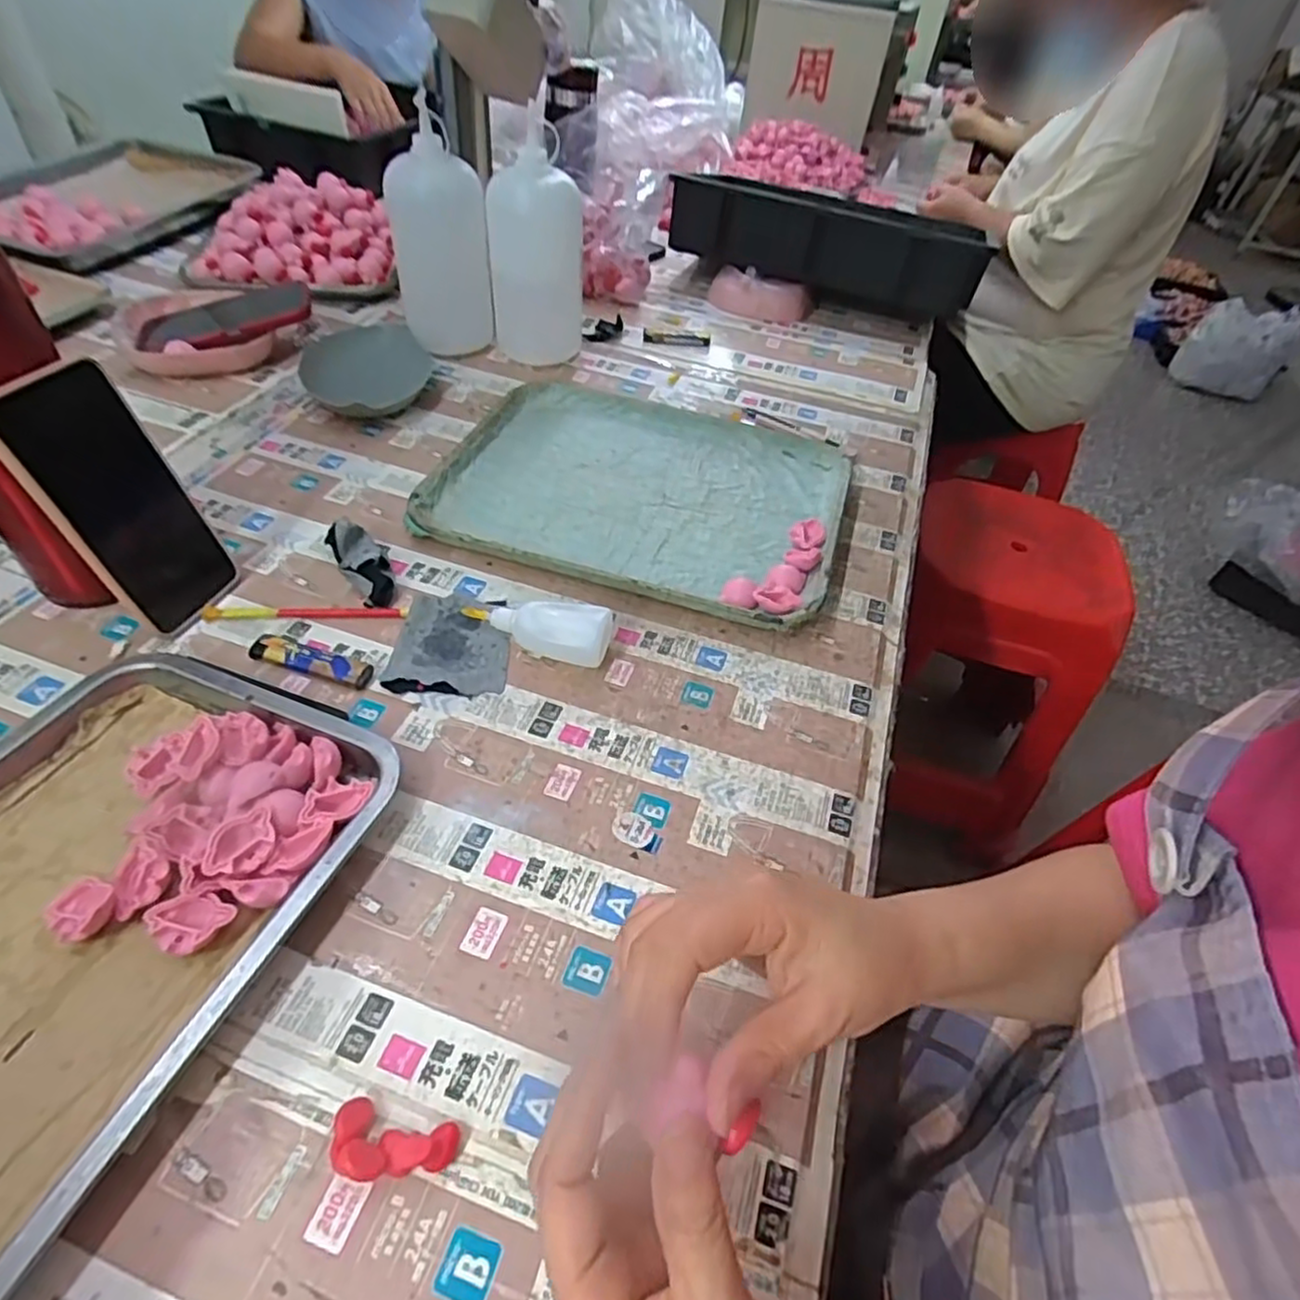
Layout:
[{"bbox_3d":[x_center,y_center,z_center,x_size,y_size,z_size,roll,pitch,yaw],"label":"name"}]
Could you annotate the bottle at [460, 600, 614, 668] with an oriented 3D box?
[{"bbox_3d":[-0.079,-0.015,0.486,0.101,0.026,0.039,9,47,4],"label":"bottle"}]

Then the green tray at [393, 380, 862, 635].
[{"bbox_3d":[-0.004,-0.146,0.616,0.337,0.021,0.267,14,47,9],"label":"green tray"}]

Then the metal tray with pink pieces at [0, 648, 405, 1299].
[{"bbox_3d":[-0.293,0.130,0.327,0.226,0.026,0.309,18,48,12],"label":"metal tray with pink pieces"}]

